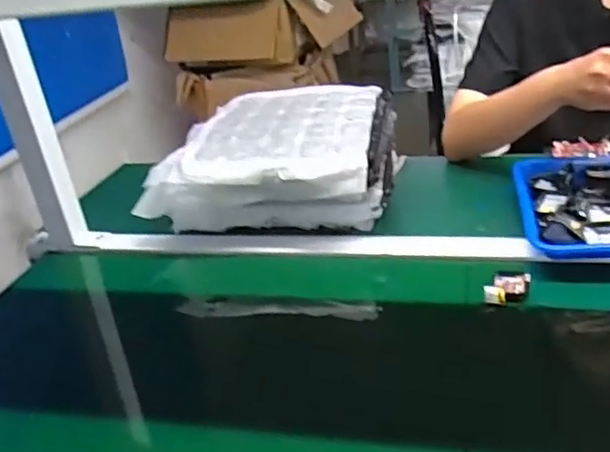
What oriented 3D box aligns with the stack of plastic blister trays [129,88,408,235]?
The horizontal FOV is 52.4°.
[{"bbox_3d":[-0.035,-0.098,0.927,0.330,0.126,0.297,-1,29,12],"label":"stack of plastic blister trays"}]

